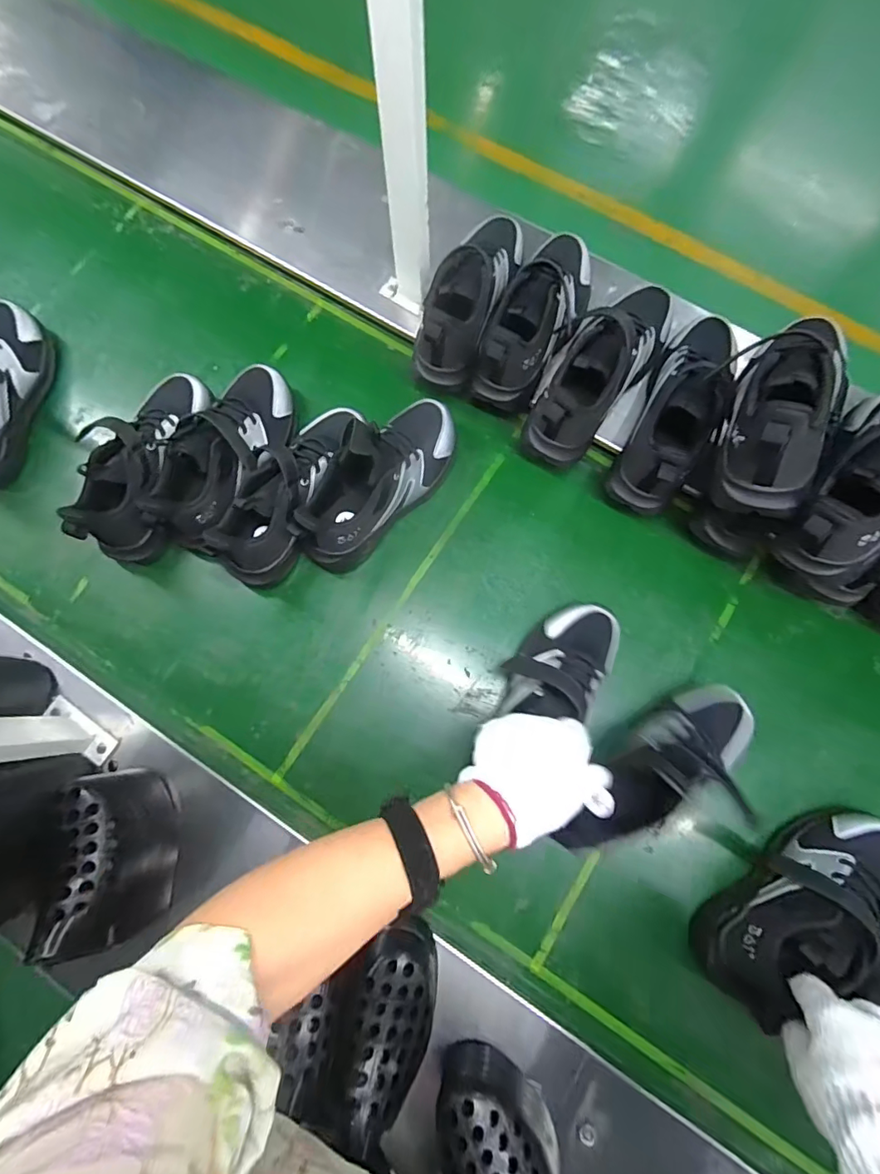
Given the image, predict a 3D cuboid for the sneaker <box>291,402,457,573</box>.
[{"bbox_3d":[-0.067,-0.129,0.550,0.083,0.149,0.231,35,80,8],"label":"sneaker"}]

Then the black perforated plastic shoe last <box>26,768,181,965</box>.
[{"bbox_3d":[-0.288,0.241,0.454,0.052,0.163,0.135,-14,77,-3],"label":"black perforated plastic shoe last"}]

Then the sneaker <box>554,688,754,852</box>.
[{"bbox_3d":[0.216,0.191,0.487,0.238,0.103,0.084,-42,80,5],"label":"sneaker"}]

